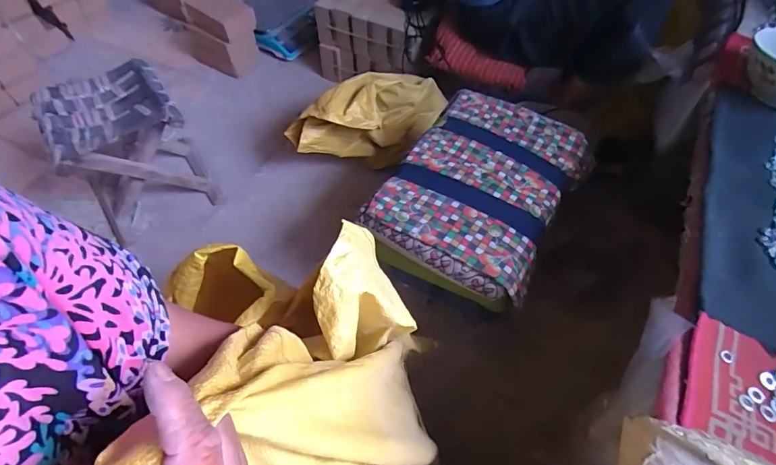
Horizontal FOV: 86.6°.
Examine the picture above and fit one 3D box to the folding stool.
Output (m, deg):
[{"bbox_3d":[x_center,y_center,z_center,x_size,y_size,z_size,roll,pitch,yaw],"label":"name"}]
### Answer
[{"bbox_3d":[-0.645,-0.208,1.059,0.261,0.306,0.290,-29,62,-19],"label":"folding stool"}]

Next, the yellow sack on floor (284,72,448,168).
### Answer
[{"bbox_3d":[-0.038,-0.305,1.112,0.439,0.214,0.146,-32,62,-20],"label":"yellow sack on floor"}]

